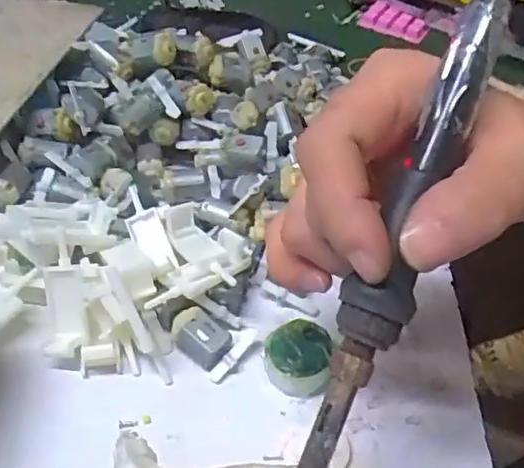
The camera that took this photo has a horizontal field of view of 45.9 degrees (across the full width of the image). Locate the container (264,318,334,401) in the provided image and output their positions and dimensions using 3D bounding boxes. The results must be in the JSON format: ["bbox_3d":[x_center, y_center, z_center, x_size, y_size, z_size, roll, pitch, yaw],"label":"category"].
[{"bbox_3d":[0.016,0.058,0.292,0.031,0.016,0.033,3,45,-3],"label":"container"}]

